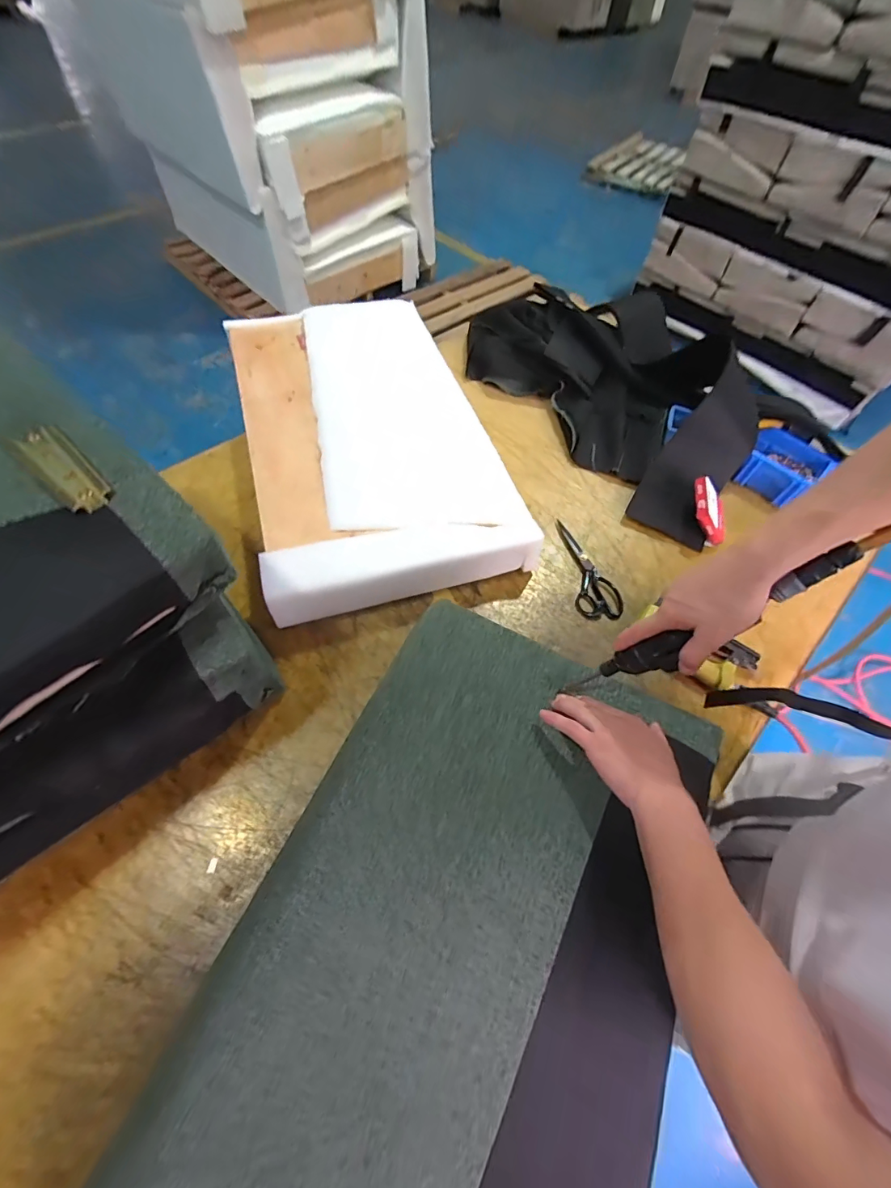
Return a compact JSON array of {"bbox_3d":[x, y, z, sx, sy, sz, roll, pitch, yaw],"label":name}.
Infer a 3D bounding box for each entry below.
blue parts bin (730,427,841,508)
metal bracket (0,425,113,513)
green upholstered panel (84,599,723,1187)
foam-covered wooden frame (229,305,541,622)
[{"bbox_3d":[0.716,-0.269,0.967,0.130,0.074,0.166,-38,68,-23],"label":"blue parts bin"},{"bbox_3d":[-0.389,-0.128,0.457,0.129,0.022,0.047,38,64,18],"label":"metal bracket"},{"bbox_3d":[0.019,0.389,0.493,0.437,0.117,0.724,27,60,8],"label":"green upholstered panel"},{"bbox_3d":[-0.159,-0.315,0.904,0.436,0.124,0.723,-14,61,-12],"label":"foam-covered wooden frame"}]

